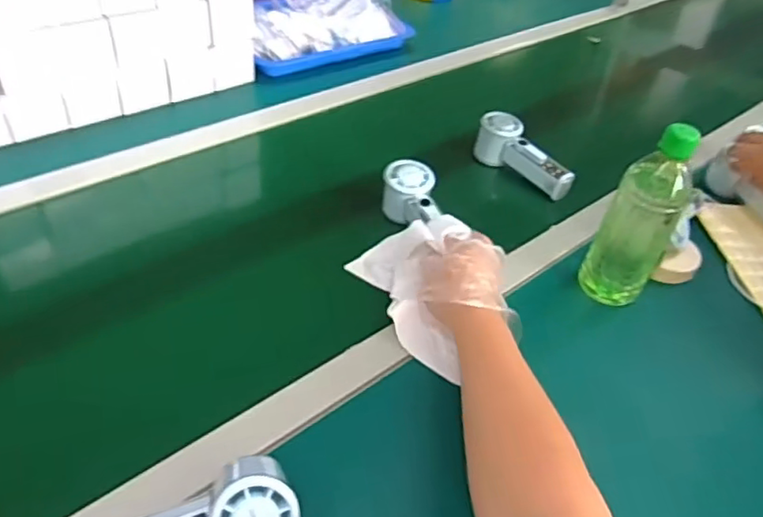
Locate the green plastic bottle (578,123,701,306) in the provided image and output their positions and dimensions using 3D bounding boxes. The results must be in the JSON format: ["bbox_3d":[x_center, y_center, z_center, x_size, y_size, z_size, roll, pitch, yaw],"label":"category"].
[{"bbox_3d":[0.274,-0.047,0.642,0.067,0.208,0.072,30,46,24],"label":"green plastic bottle"}]

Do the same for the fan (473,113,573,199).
[{"bbox_3d":[0.192,-0.136,0.837,0.045,0.058,0.152,-20,48,-28],"label":"fan"}]

